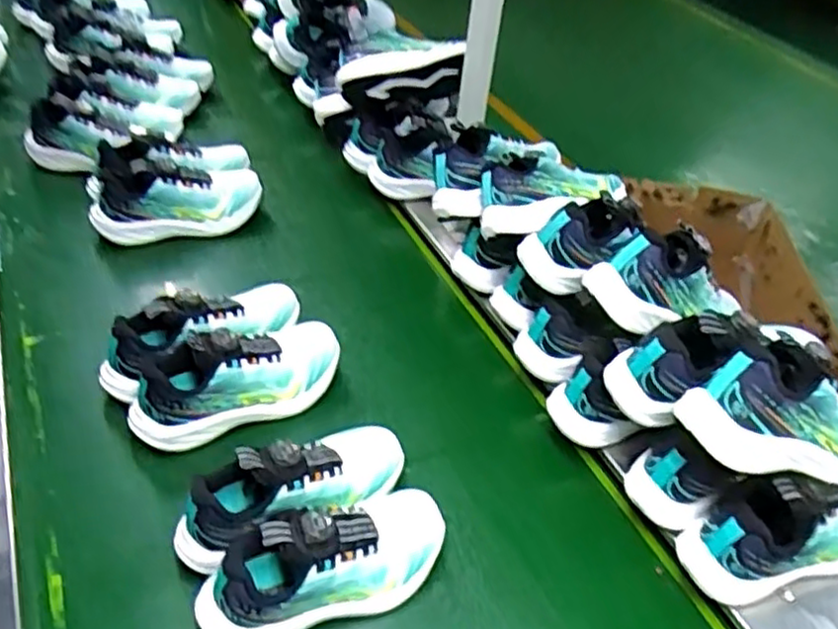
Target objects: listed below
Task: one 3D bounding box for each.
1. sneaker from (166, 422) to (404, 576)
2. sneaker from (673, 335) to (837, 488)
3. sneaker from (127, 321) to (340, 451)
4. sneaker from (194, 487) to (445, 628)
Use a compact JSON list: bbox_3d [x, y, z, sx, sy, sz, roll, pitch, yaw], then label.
[{"bbox_3d":[-0.118,0.162,0.656,0.224,0.099,0.086,-21,50,-28],"label":"sneaker"},{"bbox_3d":[0.333,0.080,0.598,0.209,0.100,0.089,-1,43,-10],"label":"sneaker"},{"bbox_3d":[-0.198,0.073,0.766,0.231,0.117,0.085,-20,49,-28],"label":"sneaker"},{"bbox_3d":[-0.082,0.218,0.614,0.224,0.119,0.093,-16,47,-24],"label":"sneaker"}]

